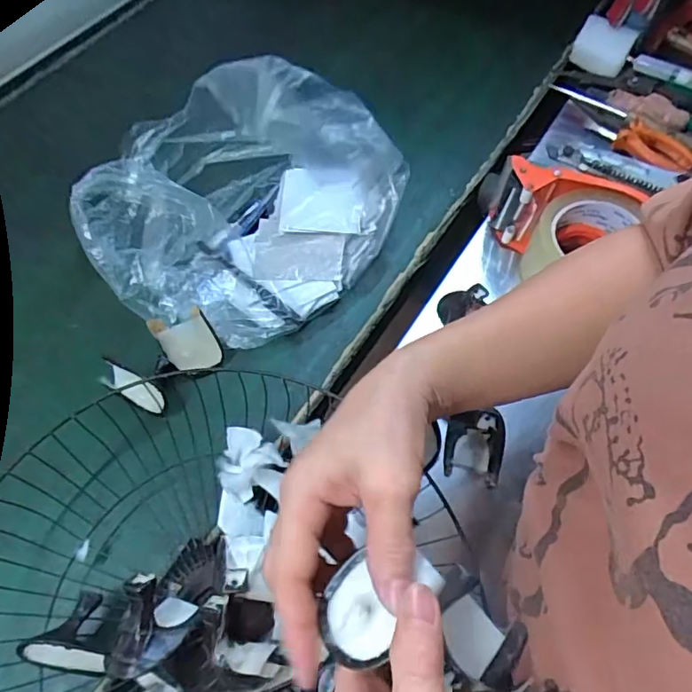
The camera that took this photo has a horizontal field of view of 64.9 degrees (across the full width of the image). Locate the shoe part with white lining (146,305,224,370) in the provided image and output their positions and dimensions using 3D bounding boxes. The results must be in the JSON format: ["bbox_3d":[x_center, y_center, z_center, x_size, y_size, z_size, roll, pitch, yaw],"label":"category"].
[{"bbox_3d":[-0.138,-0.004,0.479,0.045,0.060,0.005,-27,29,-8],"label":"shoe part with white lining"}]

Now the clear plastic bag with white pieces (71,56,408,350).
[{"bbox_3d":[-0.101,-0.138,0.501,0.255,0.153,0.221,20,63,11],"label":"clear plastic bag with white pieces"}]

